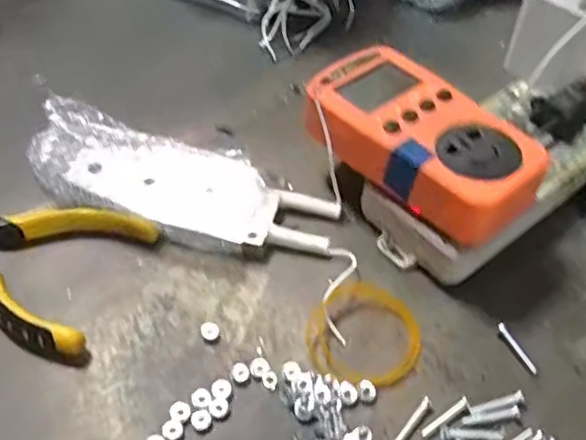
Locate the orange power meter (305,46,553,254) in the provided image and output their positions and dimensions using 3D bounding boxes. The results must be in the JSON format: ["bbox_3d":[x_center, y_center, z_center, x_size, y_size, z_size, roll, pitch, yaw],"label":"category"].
[{"bbox_3d":[0.069,-0.044,0.335,0.063,0.035,0.125,-33,58,-25],"label":"orange power meter"}]

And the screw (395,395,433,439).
[{"bbox_3d":[0.056,0.093,0.287,0.005,0.004,0.027,33,57,24],"label":"screw"}]

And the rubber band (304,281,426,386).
[{"bbox_3d":[0.037,0.057,0.314,0.057,0.010,0.053,-37,59,-27],"label":"rubber band"}]

